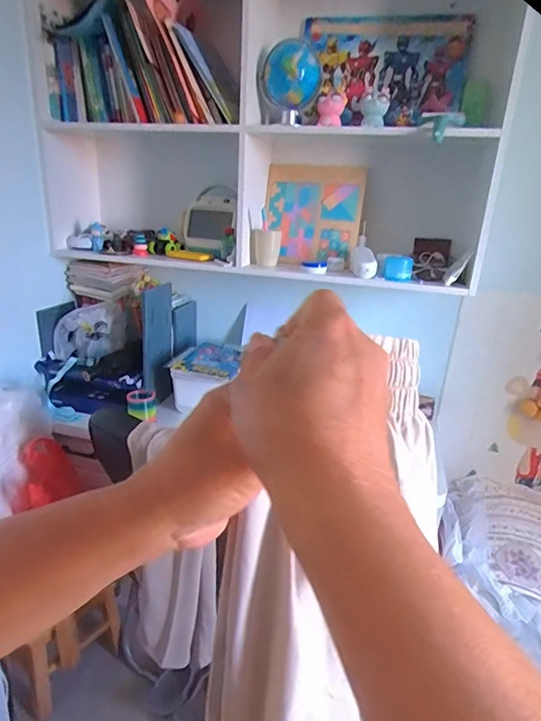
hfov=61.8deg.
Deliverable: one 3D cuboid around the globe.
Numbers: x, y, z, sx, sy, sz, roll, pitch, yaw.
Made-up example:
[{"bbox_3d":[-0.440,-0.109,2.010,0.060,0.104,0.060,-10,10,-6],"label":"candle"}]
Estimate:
[{"bbox_3d":[0.055,-0.768,1.253,0.161,0.209,0.155,5,20,4],"label":"globe"}]

